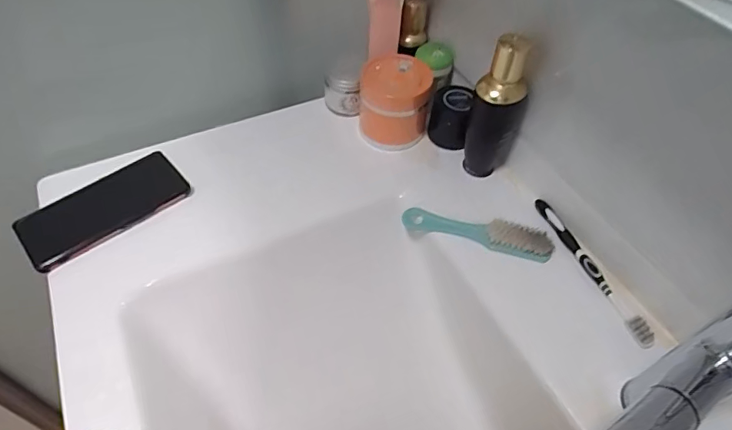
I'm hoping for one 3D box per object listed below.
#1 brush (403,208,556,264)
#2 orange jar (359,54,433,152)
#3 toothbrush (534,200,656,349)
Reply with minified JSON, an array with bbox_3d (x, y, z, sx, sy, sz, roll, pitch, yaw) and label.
[{"bbox_3d":[0.119,0.017,0.529,0.157,0.022,0.031,17,52,12],"label":"brush"},{"bbox_3d":[0.034,-0.139,0.609,0.083,0.084,0.085,1,51,-1],"label":"orange jar"},{"bbox_3d":[0.227,0.049,0.499,0.016,0.010,0.185,-15,53,-13],"label":"toothbrush"}]

